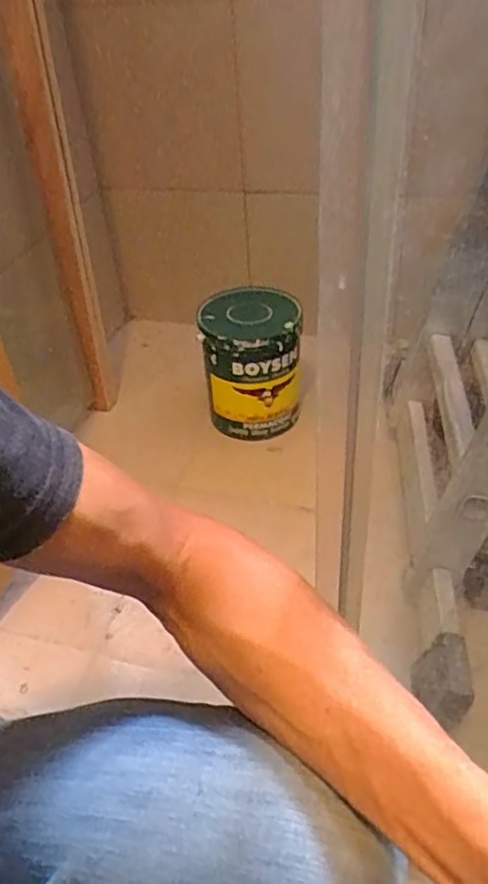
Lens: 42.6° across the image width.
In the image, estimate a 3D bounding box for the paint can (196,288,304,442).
[{"bbox_3d":[0.015,-0.140,1.031,0.158,0.203,0.163,-1,41,5],"label":"paint can"}]

